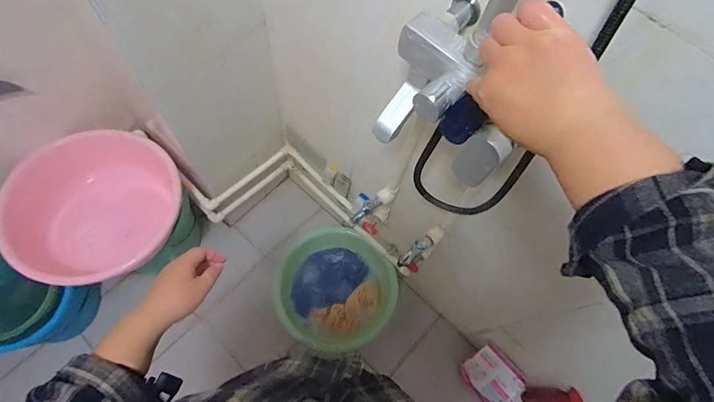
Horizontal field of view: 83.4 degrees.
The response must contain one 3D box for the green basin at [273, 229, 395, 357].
[{"bbox_3d":[-0.087,0.334,1.512,0.410,0.162,0.438,2,64,-3],"label":"green basin"}]

